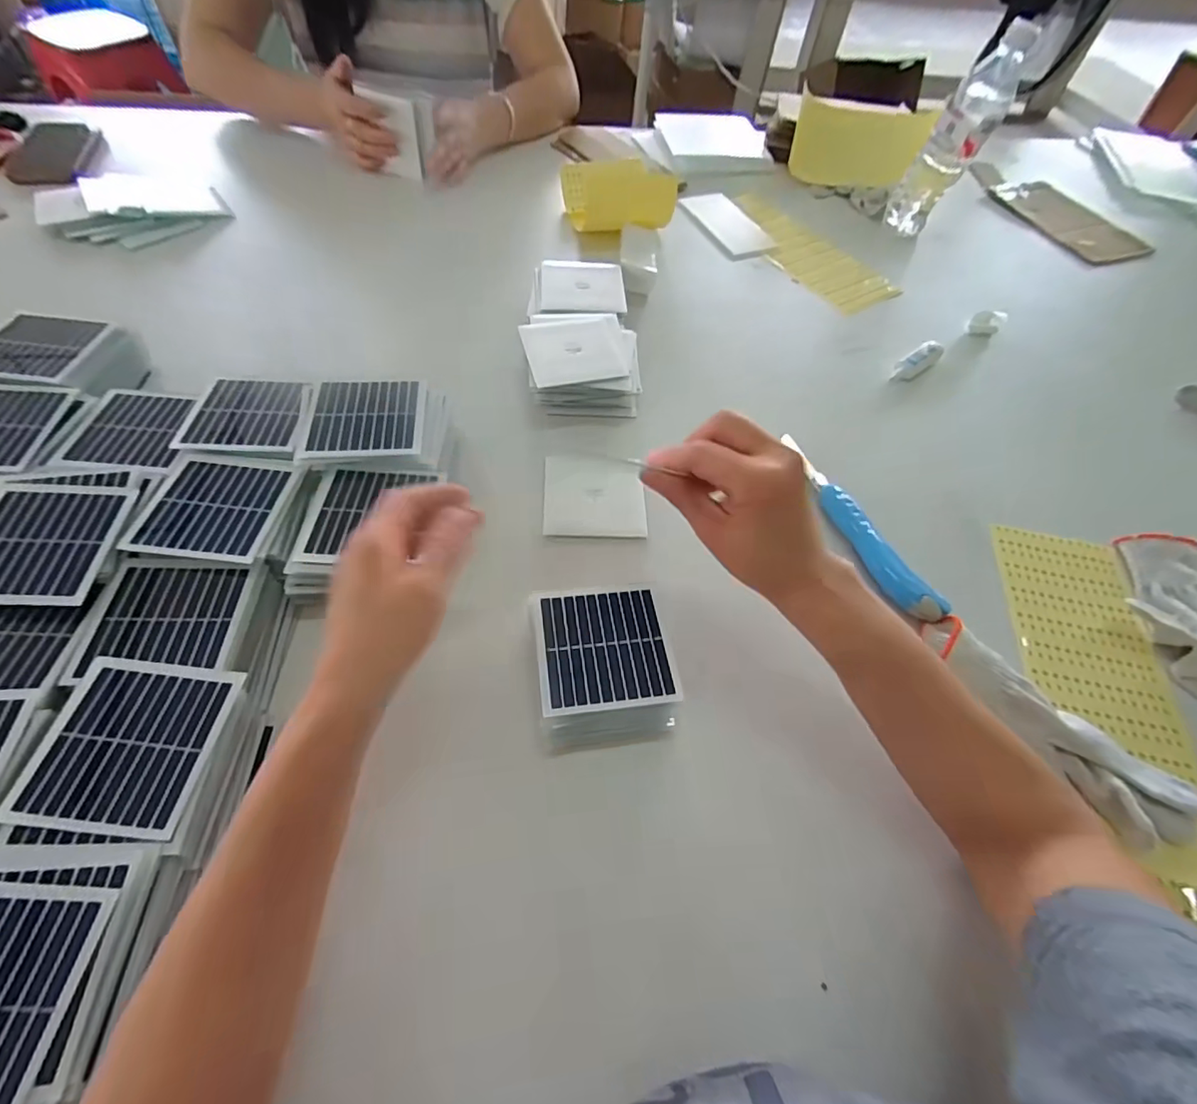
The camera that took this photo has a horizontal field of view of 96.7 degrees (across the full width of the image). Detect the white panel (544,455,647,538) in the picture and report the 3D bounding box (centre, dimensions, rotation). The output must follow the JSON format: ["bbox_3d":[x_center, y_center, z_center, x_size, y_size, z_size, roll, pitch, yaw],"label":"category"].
[{"bbox_3d":[-0.003,-0.046,0.468,0.087,0.007,0.077,2,57,-3],"label":"white panel"}]

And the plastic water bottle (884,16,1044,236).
[{"bbox_3d":[0.465,-0.537,0.699,0.077,0.210,0.058,25,59,11],"label":"plastic water bottle"}]

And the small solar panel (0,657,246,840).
[{"bbox_3d":[-0.263,0.106,0.299,0.087,0.006,0.090,6,57,0],"label":"small solar panel"}]

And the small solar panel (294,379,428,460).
[{"bbox_3d":[-0.187,-0.109,0.429,0.089,0.008,0.081,-3,61,-10],"label":"small solar panel"}]

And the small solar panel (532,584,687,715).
[{"bbox_3d":[0.003,0.061,0.355,0.086,0.005,0.087,-5,58,-8],"label":"small solar panel"}]

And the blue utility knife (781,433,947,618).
[{"bbox_3d":[0.222,-0.025,0.461,0.027,0.018,0.197,-19,61,-16],"label":"blue utility knife"}]

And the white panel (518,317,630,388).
[{"bbox_3d":[-0.020,-0.195,0.515,0.098,0.009,0.083,-13,65,-12],"label":"white panel"}]

